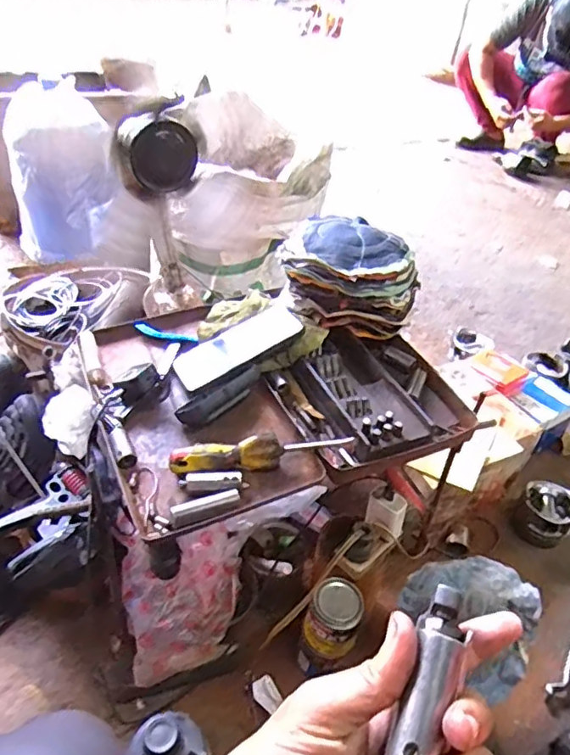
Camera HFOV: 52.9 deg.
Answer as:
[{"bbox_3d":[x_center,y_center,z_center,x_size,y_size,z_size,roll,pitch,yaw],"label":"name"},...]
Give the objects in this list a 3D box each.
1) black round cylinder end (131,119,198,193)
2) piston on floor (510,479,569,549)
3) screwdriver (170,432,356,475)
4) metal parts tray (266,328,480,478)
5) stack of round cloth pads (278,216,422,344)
[{"bbox_3d":[-0.142,-0.260,0.678,0.080,0.081,0.021,-30,51,-36],"label":"black round cylinder end"},{"bbox_3d":[0.465,0.247,1.032,0.104,0.076,0.095,-29,51,-36],"label":"piston on floor"},{"bbox_3d":[-0.026,0.081,0.621,0.191,0.035,0.028,-3,40,-12],"label":"screwdriver"},{"bbox_3d":[0.107,0.020,0.713,0.219,0.040,0.212,-14,43,-23],"label":"metal parts tray"},{"bbox_3d":[0.088,-0.142,0.795,0.190,0.110,0.156,10,39,5],"label":"stack of round cloth pads"}]

